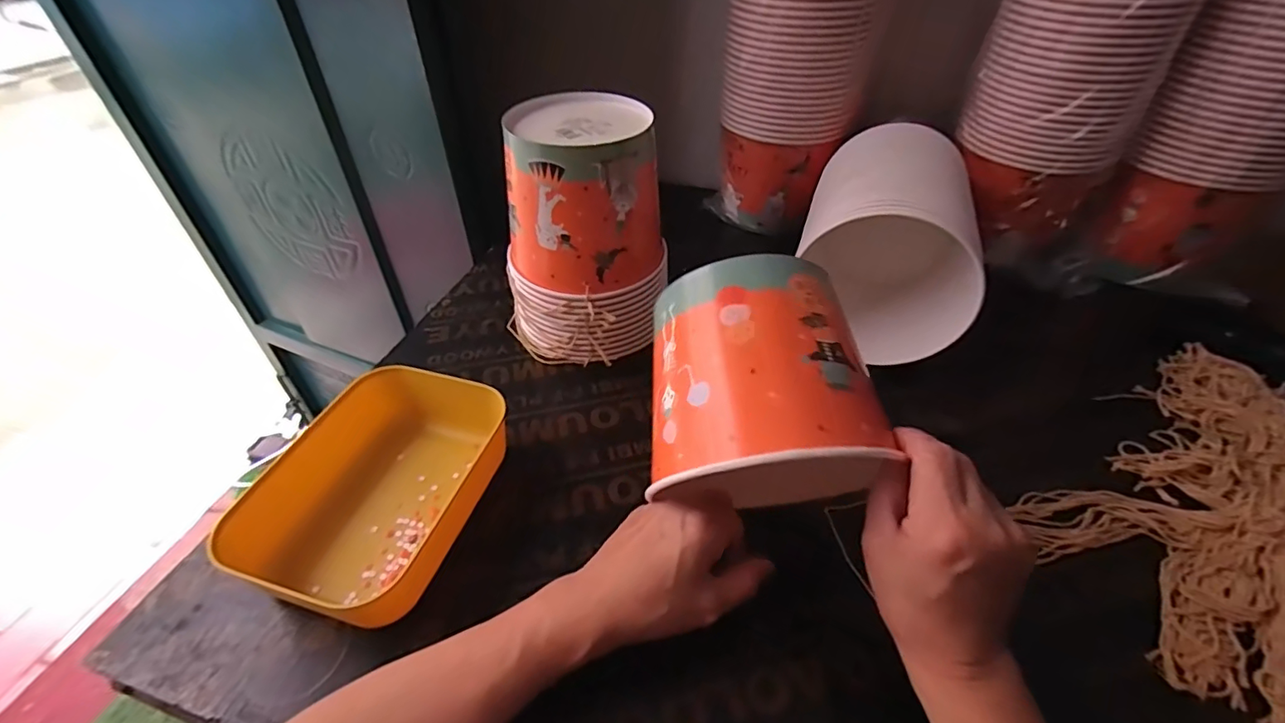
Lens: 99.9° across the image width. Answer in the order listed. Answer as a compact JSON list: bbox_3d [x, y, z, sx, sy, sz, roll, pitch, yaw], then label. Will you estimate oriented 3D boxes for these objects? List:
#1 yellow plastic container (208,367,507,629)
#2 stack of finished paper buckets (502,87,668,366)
[{"bbox_3d":[-0.190,0.091,0.411,0.143,0.059,0.194,10,43,11],"label":"yellow plastic container"},{"bbox_3d":[-0.058,-0.122,0.526,0.154,0.220,0.131,0,42,0],"label":"stack of finished paper buckets"}]

